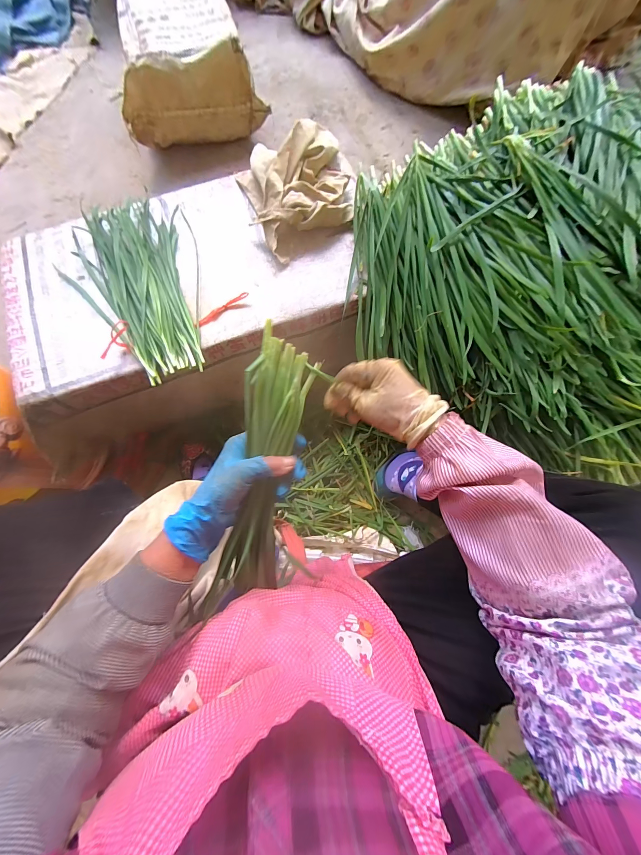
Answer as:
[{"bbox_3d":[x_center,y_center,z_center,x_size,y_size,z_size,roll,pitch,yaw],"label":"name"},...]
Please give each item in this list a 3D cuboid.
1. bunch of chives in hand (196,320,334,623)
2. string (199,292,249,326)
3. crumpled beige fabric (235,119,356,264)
[{"bbox_3d":[-0.060,0.058,0.323,0.071,0.060,0.296,12,98,3],"label":"bunch of chives in hand"},{"bbox_3d":[-0.161,-0.197,0.498,0.094,0.011,0.010,-34,80,-7],"label":"string"},{"bbox_3d":[-0.032,-0.425,0.521,0.199,0.066,0.238,-20,78,-4],"label":"crumpled beige fabric"}]

